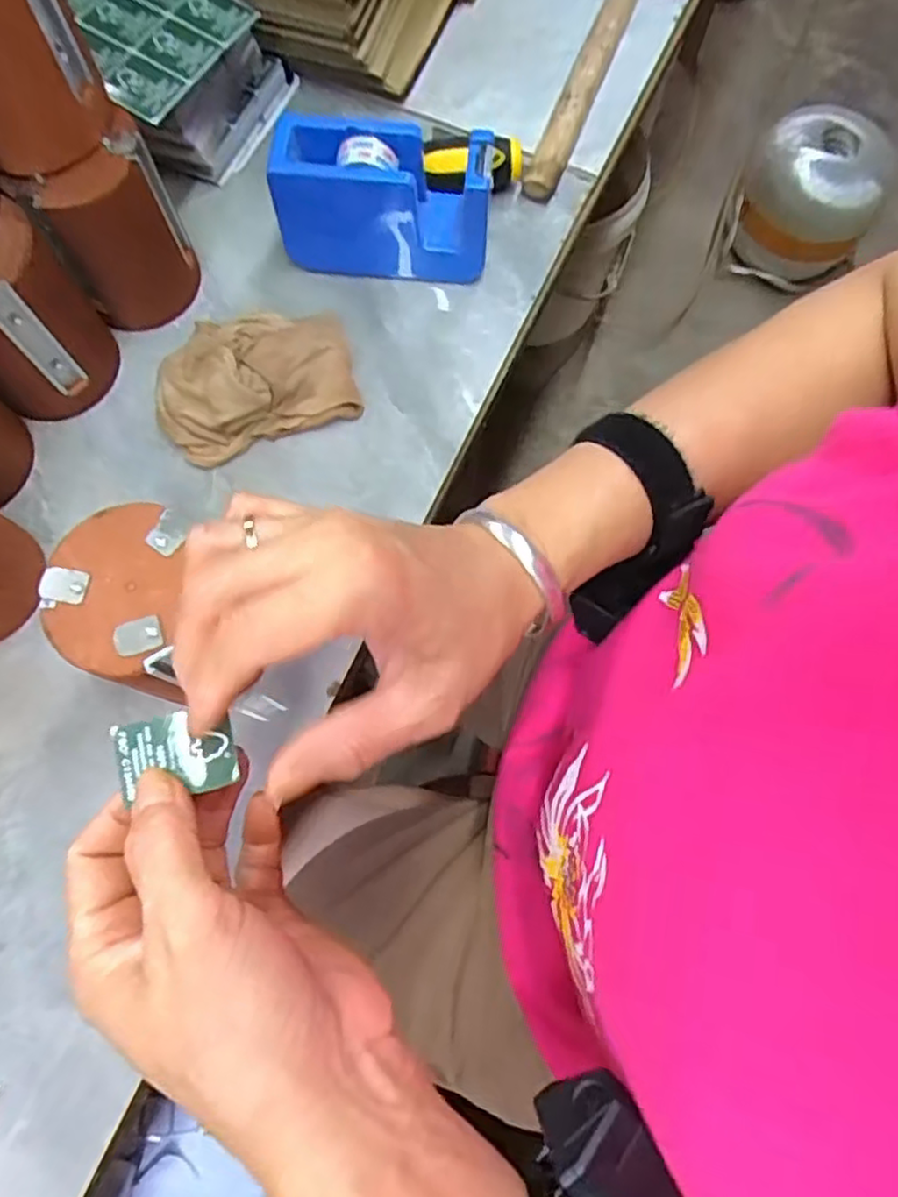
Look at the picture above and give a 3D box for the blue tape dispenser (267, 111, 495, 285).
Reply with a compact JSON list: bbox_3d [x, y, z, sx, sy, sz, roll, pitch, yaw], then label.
[{"bbox_3d":[-0.040,-0.246,0.433,0.127,0.081,0.044,6,75,0],"label":"blue tape dispenser"}]

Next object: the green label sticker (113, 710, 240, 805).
[{"bbox_3d":[-0.098,0.056,0.251,0.040,0.005,0.029,-9,77,-18],"label":"green label sticker"}]

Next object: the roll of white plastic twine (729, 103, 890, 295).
[{"bbox_3d":[0.624,-0.690,1.225,0.228,0.231,0.184,30,76,6],"label":"roll of white plastic twine"}]

